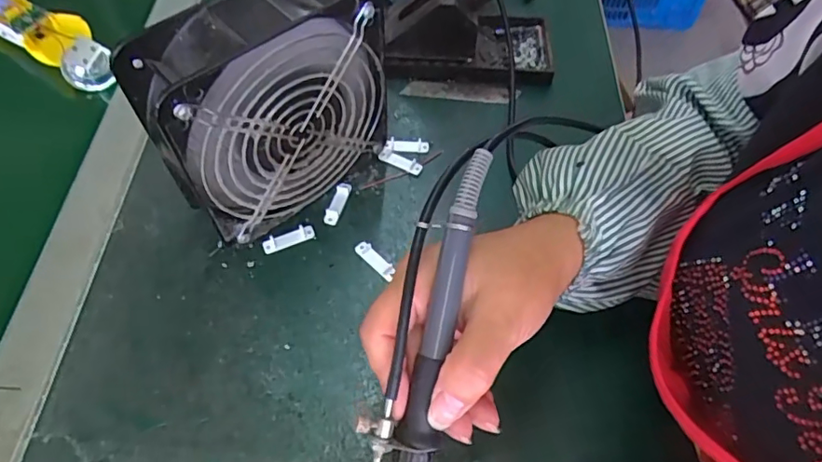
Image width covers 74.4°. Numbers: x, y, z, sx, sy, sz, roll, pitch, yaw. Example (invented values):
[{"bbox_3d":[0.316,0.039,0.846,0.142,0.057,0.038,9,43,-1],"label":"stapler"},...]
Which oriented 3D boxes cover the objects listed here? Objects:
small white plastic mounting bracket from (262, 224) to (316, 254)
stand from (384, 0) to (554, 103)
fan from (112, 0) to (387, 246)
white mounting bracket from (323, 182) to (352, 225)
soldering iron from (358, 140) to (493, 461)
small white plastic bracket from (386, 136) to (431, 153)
[{"bbox_3d":[-0.088,0.005,0.391,0.037,0.005,0.012,-17,59,-12],"label":"small white plastic mounting bracket"},{"bbox_3d":[0.049,-0.175,0.469,0.154,0.070,0.091,-2,58,-2],"label":"stand"},{"bbox_3d":[-0.090,-0.076,0.357,0.149,0.150,0.056,-39,66,-22],"label":"fan"},{"bbox_3d":[-0.055,-0.022,0.409,0.011,0.006,0.038,15,58,8],"label":"white mounting bracket"},{"bbox_3d":[0.002,0.058,0.245,0.030,0.027,0.201,12,86,6],"label":"soldering iron"},{"bbox_3d":[-0.003,-0.070,0.442,0.035,0.005,0.013,-1,58,-2],"label":"small white plastic bracket"}]

